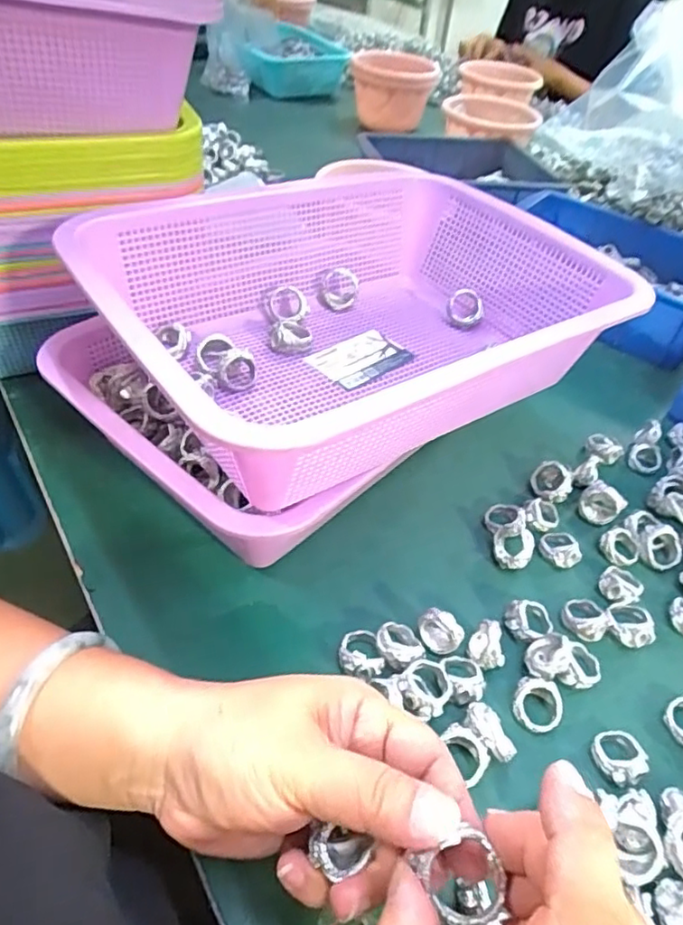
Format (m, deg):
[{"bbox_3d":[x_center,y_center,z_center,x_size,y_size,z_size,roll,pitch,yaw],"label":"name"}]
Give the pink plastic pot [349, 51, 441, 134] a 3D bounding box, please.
[{"bbox_3d":[0.087,-0.650,1.036,0.143,0.101,0.207,2,44,-6],"label":"pink plastic pot"}]

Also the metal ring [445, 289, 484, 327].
[{"bbox_3d":[0.092,-0.114,0.435,0.026,0.026,0.010,14,16,-2],"label":"metal ring"}]

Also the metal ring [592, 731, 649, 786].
[{"bbox_3d":[0.145,0.153,0.308,0.027,0.016,0.026,4,44,-4],"label":"metal ring"}]

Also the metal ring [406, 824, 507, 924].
[{"bbox_3d":[0.039,0.134,0.189,0.023,0.010,0.025,4,44,-4],"label":"metal ring"}]

